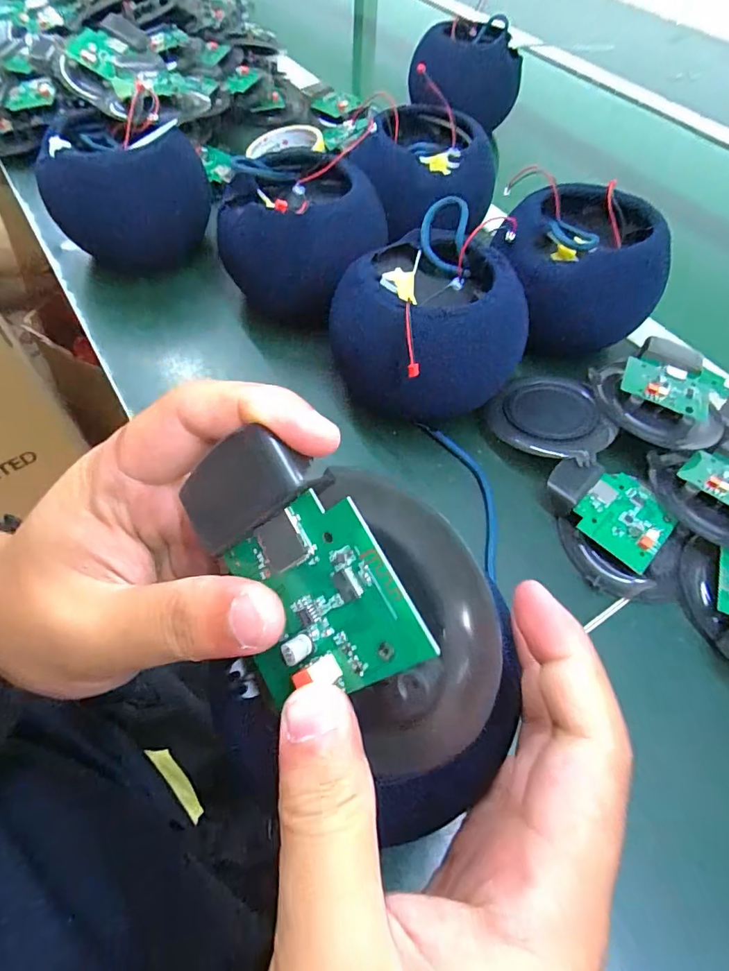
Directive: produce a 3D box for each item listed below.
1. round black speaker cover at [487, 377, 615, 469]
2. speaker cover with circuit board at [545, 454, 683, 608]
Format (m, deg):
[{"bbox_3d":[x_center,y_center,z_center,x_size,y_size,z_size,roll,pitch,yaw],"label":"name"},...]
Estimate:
[{"bbox_3d":[0.136,-0.051,0.350,0.082,0.020,0.082,2,58,-2],"label":"round black speaker cover"},{"bbox_3d":[0.162,0.026,0.308,0.067,0.016,0.093,-10,59,-9],"label":"speaker cover with circuit board"}]

